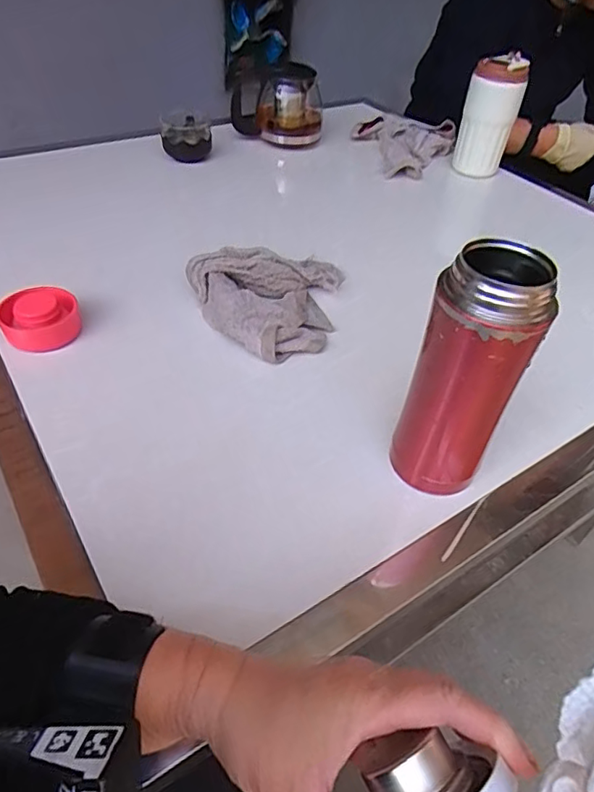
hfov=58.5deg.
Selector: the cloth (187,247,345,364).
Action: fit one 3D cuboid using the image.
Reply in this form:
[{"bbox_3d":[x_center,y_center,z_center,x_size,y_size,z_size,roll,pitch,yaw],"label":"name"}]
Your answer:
[{"bbox_3d":[-0.012,-0.101,0.546,0.170,0.045,0.144,-13,47,-19],"label":"cloth"}]

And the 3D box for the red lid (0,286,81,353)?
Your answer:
[{"bbox_3d":[-0.243,-0.073,0.500,0.067,0.031,0.059,-18,49,-23],"label":"red lid"}]

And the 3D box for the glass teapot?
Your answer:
[{"bbox_3d":[-0.035,-0.514,0.917,0.153,0.118,0.124,0,44,-6],"label":"glass teapot"}]

